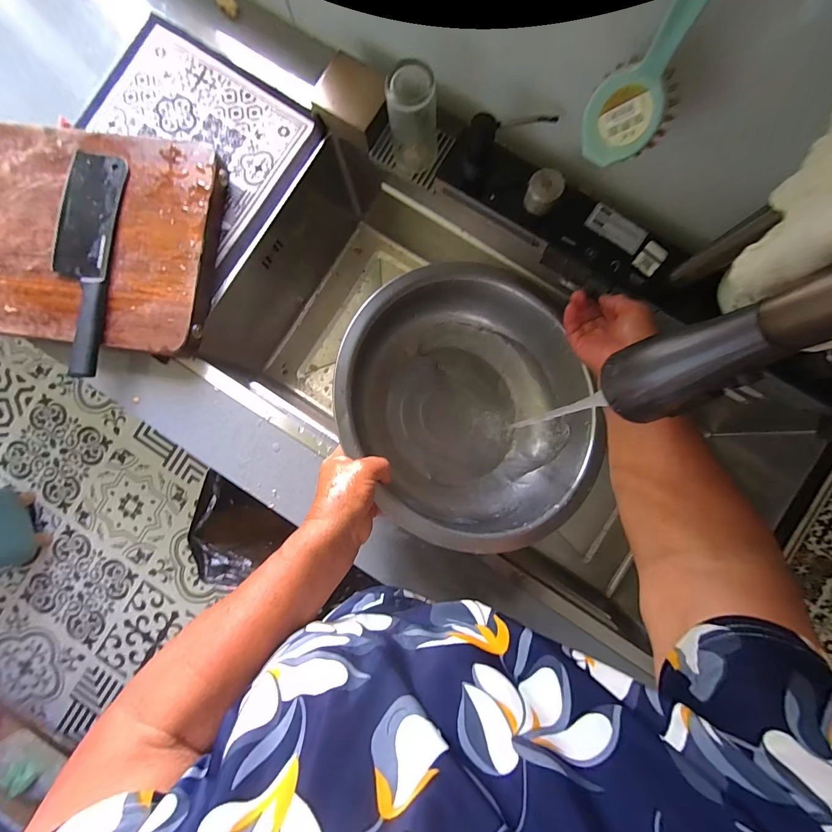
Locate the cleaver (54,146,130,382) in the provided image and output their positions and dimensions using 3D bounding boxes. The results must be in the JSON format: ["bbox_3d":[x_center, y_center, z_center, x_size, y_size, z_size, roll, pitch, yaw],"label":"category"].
[{"bbox_3d":[-0.423,-0.194,0.473,0.075,0.016,0.281,6,87,2],"label":"cleaver"}]

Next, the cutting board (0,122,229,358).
[{"bbox_3d":[-0.463,-0.235,0.496,0.391,0.033,0.273,6,87,2],"label":"cutting board"}]

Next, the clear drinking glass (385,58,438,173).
[{"bbox_3d":[-0.003,-0.343,0.438,0.054,0.100,0.047,4,87,2],"label":"clear drinking glass"}]

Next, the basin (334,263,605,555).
[{"bbox_3d":[0.083,-0.021,0.490,0.355,0.129,0.326,1,83,-9],"label":"basin"}]

